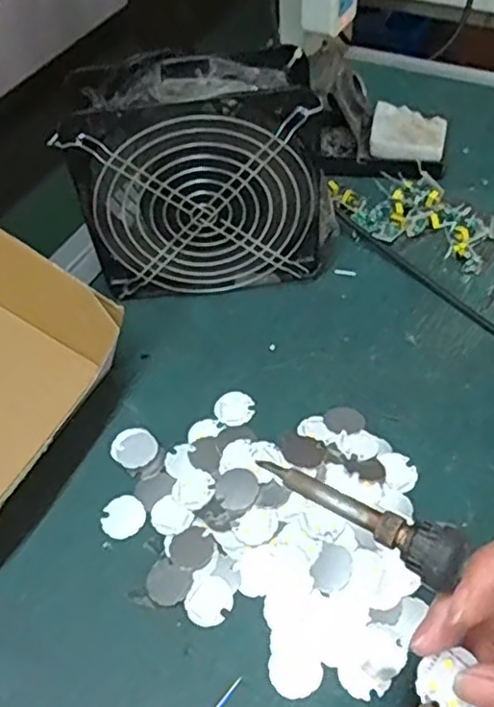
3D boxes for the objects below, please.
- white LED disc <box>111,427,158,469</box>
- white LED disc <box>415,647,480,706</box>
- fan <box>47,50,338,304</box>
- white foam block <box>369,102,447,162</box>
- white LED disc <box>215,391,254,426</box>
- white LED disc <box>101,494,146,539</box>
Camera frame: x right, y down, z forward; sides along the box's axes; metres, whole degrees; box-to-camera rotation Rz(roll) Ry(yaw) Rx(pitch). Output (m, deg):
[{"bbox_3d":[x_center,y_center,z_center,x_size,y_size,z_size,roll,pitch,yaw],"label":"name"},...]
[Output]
[{"bbox_3d":[-0.068,0.057,0.400,0.029,0.004,0.025,36,62,28],"label":"white LED disc"},{"bbox_3d":[0.072,0.118,0.238,0.020,0.004,0.022,-1,77,3],"label":"white LED disc"},{"bbox_3d":[-0.025,-0.111,0.433,0.155,0.151,0.058,-6,51,-1],"label":"fan"},{"bbox_3d":[0.133,-0.182,0.544,0.060,0.006,0.056,12,63,13],"label":"white foam block"},{"bbox_3d":[-0.008,0.033,0.417,0.024,0.004,0.026,-2,51,2],"label":"white LED disc"},{"bbox_3d":[-0.070,0.092,0.373,0.024,0.004,0.024,-2,51,2],"label":"white LED disc"}]

